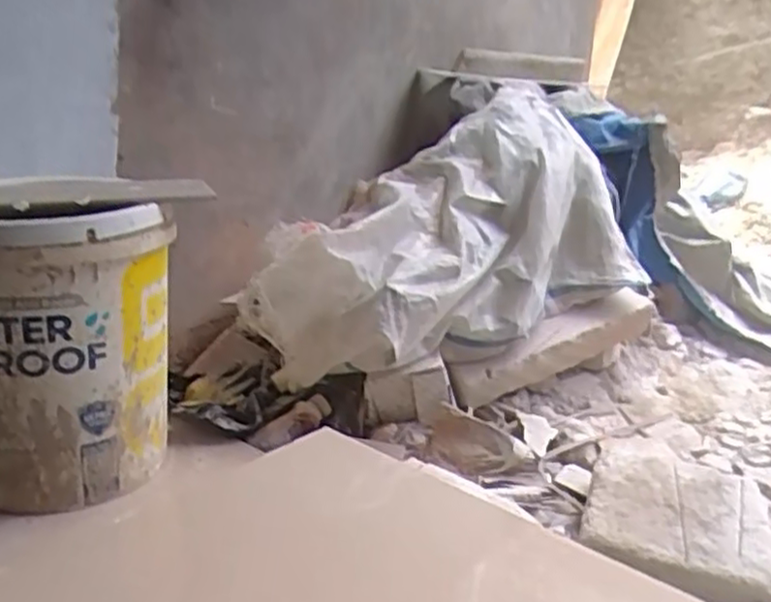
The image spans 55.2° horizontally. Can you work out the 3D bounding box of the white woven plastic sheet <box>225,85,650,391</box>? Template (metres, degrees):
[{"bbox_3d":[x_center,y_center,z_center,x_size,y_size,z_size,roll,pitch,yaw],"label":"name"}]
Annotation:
[{"bbox_3d":[0.098,-0.100,1.286,0.661,0.392,0.306,-6,20,-26],"label":"white woven plastic sheet"}]

